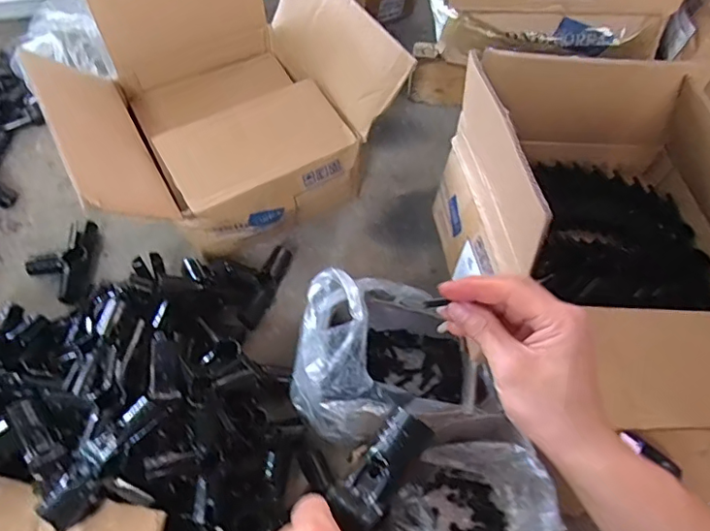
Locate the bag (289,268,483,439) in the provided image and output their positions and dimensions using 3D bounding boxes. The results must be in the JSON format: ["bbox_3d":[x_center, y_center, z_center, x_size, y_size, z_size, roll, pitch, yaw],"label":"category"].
[{"bbox_3d":[0.032,0.116,0.706,0.223,0.139,0.197,-3,59,-7],"label":"bag"}]

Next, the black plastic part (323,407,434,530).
[{"bbox_3d":[0.016,0.119,0.321,0.032,0.017,0.071,37,74,17],"label":"black plastic part"}]

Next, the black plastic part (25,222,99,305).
[{"bbox_3d":[-0.435,-0.002,0.809,0.092,0.030,0.138,-7,59,-8],"label":"black plastic part"}]

